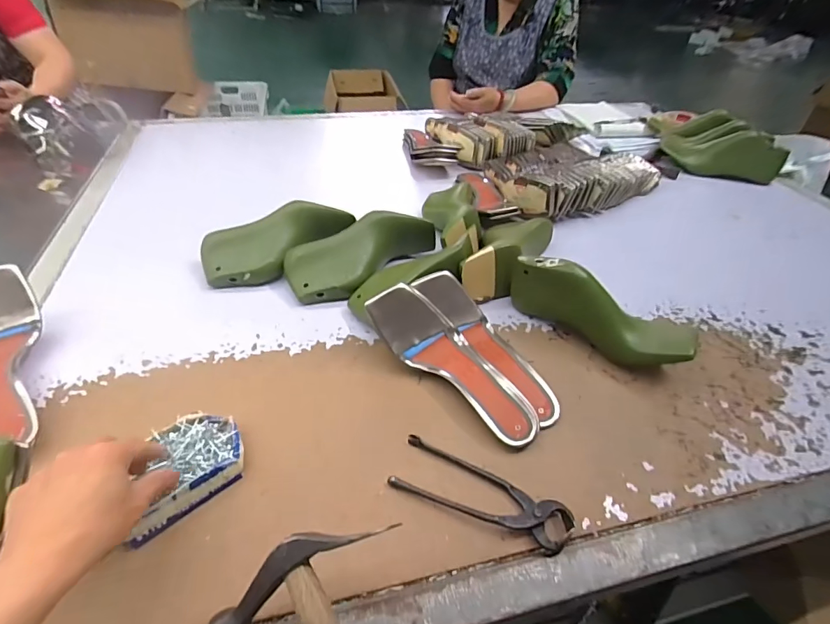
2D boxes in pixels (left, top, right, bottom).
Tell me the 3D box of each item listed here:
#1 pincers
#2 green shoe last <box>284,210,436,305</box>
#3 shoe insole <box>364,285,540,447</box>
[{"bbox_3d":[0.063,0.171,0.411,0.165,0.025,0.054,18,45,16],"label":"pincers"},{"bbox_3d":[-0.083,-0.094,0.644,0.226,0.072,0.099,-30,52,-31],"label":"green shoe last"},{"bbox_3d":[0.045,0.058,0.504,0.078,0.048,0.238,-34,65,-31],"label":"shoe insole"}]

